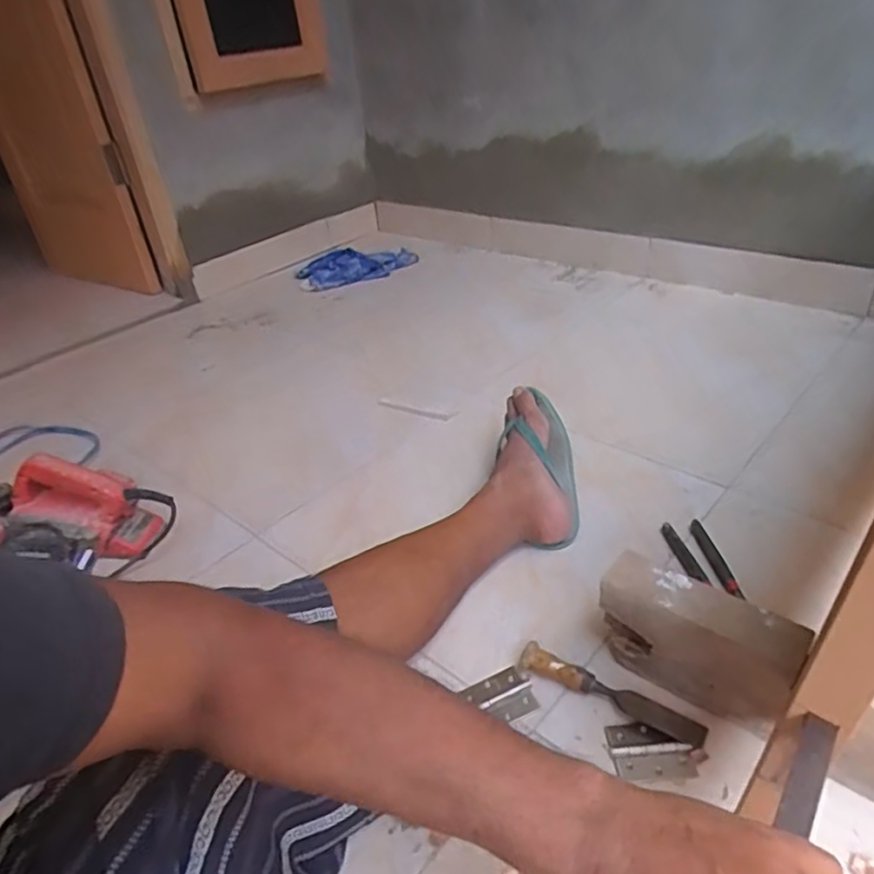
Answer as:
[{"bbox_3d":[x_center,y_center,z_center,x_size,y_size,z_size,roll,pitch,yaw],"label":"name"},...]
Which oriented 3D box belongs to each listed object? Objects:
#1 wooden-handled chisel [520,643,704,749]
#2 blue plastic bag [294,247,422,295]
[{"bbox_3d":[0.181,0.267,0.688,0.191,0.030,0.030,15,40,28],"label":"wooden-handled chisel"},{"bbox_3d":[-0.229,-0.480,1.846,0.346,0.070,0.133,-6,33,1],"label":"blue plastic bag"}]

